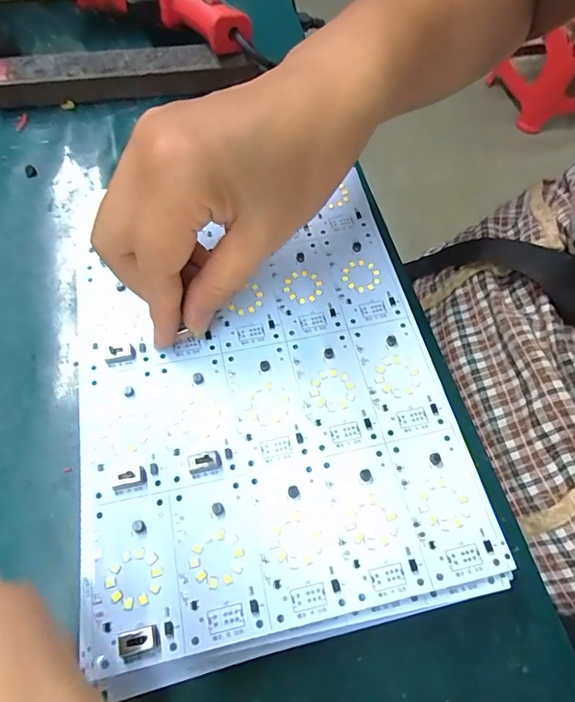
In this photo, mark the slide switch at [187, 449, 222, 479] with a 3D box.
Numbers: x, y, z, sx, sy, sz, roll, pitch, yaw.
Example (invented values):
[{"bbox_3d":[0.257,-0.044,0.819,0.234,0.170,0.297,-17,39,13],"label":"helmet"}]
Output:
[{"bbox_3d":[-0.036,0.048,0.197,0.014,0.005,0.010,-12,64,-9],"label":"slide switch"}]

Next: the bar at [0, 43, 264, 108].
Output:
[{"bbox_3d":[-0.119,-0.201,0.336,0.183,0.025,0.027,-8,64,-7],"label":"bar"}]

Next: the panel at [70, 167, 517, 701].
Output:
[{"bbox_3d":[-0.011,0.019,0.215,0.163,0.006,0.200,-11,64,-9],"label":"panel"}]

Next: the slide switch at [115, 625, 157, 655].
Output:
[{"bbox_3d":[-0.055,0.105,0.166,0.014,0.005,0.007,-8,64,-8],"label":"slide switch"}]

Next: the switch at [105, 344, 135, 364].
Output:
[{"bbox_3d":[-0.081,0.000,0.219,0.014,0.006,0.009,-13,64,-10],"label":"switch"}]

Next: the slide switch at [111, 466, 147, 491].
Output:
[{"bbox_3d":[-0.067,0.053,0.193,0.014,0.005,0.008,-11,64,-9],"label":"slide switch"}]

